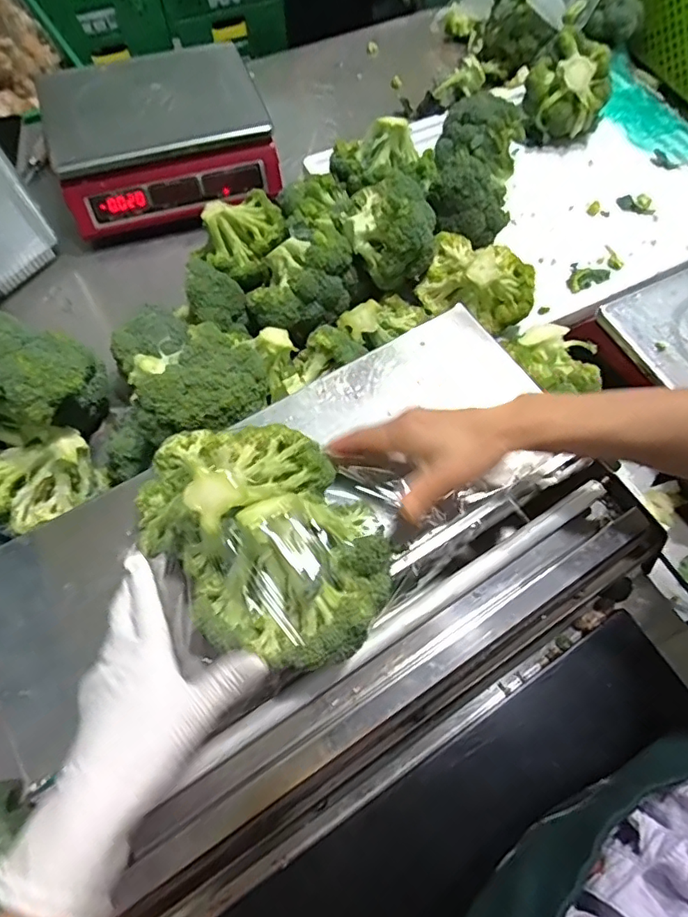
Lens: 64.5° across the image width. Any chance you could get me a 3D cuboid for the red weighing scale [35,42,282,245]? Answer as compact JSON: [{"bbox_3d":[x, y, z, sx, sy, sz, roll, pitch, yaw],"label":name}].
[{"bbox_3d":[-0.254,-0.458,0.772,0.293,0.096,0.241,-17,65,-8],"label":"red weighing scale"}]

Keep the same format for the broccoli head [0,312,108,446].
[{"bbox_3d":[-0.312,-0.067,0.533,0.120,0.130,0.111,0,64,0],"label":"broccoli head"}]

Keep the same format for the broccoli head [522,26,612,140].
[{"bbox_3d":[0.328,-0.544,0.803,0.113,0.108,0.094,21,66,10],"label":"broccoli head"}]

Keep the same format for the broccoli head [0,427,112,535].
[{"bbox_3d":[-0.301,0.019,0.535,0.109,0.084,0.073,-33,69,-15],"label":"broccoli head"}]

